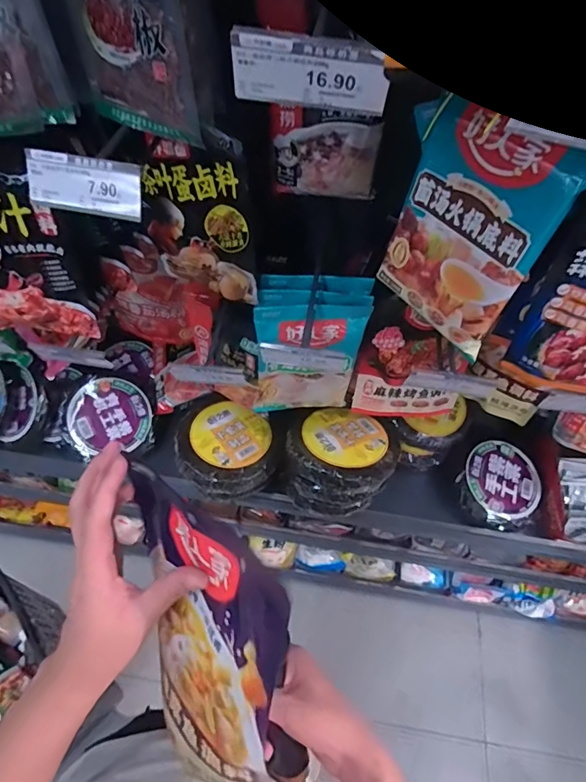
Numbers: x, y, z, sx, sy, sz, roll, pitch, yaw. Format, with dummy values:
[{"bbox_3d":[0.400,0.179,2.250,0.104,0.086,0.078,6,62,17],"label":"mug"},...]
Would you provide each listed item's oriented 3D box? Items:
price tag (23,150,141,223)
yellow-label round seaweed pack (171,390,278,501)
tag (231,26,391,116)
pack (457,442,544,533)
[{"bbox_3d":[-0.174,-0.169,0.379,0.101,0.041,0.009,13,30,6],"label":"price tag"},{"bbox_3d":[-0.136,0.114,0.907,0.201,0.064,0.175,28,61,13],"label":"yellow-label round seaweed pack"},{"bbox_3d":[0.012,-0.201,0.295,0.100,0.039,0.004,7,68,-2],"label":"tag"},{"bbox_3d":[0.440,0.202,0.980,0.164,0.044,0.178,2,59,-2],"label":"pack"}]

